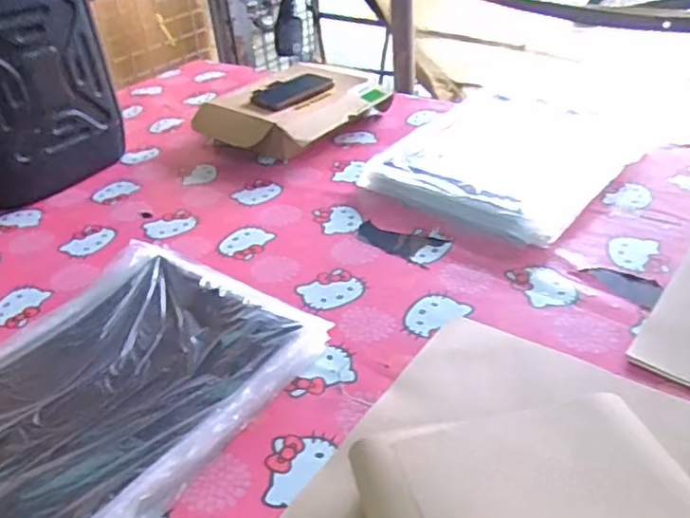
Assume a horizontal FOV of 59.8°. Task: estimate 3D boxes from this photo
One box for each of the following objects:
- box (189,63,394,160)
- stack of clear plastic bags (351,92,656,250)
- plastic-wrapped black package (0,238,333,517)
[{"bbox_3d":[-0.095,-0.289,1.176,0.235,0.096,0.320,21,43,34],"label":"box"},{"bbox_3d":[0.284,-0.183,1.004,0.325,0.059,0.449,24,45,37],"label":"stack of clear plastic bags"},{"bbox_3d":[-0.249,0.139,0.620,0.304,0.056,0.391,15,40,29],"label":"plastic-wrapped black package"}]

